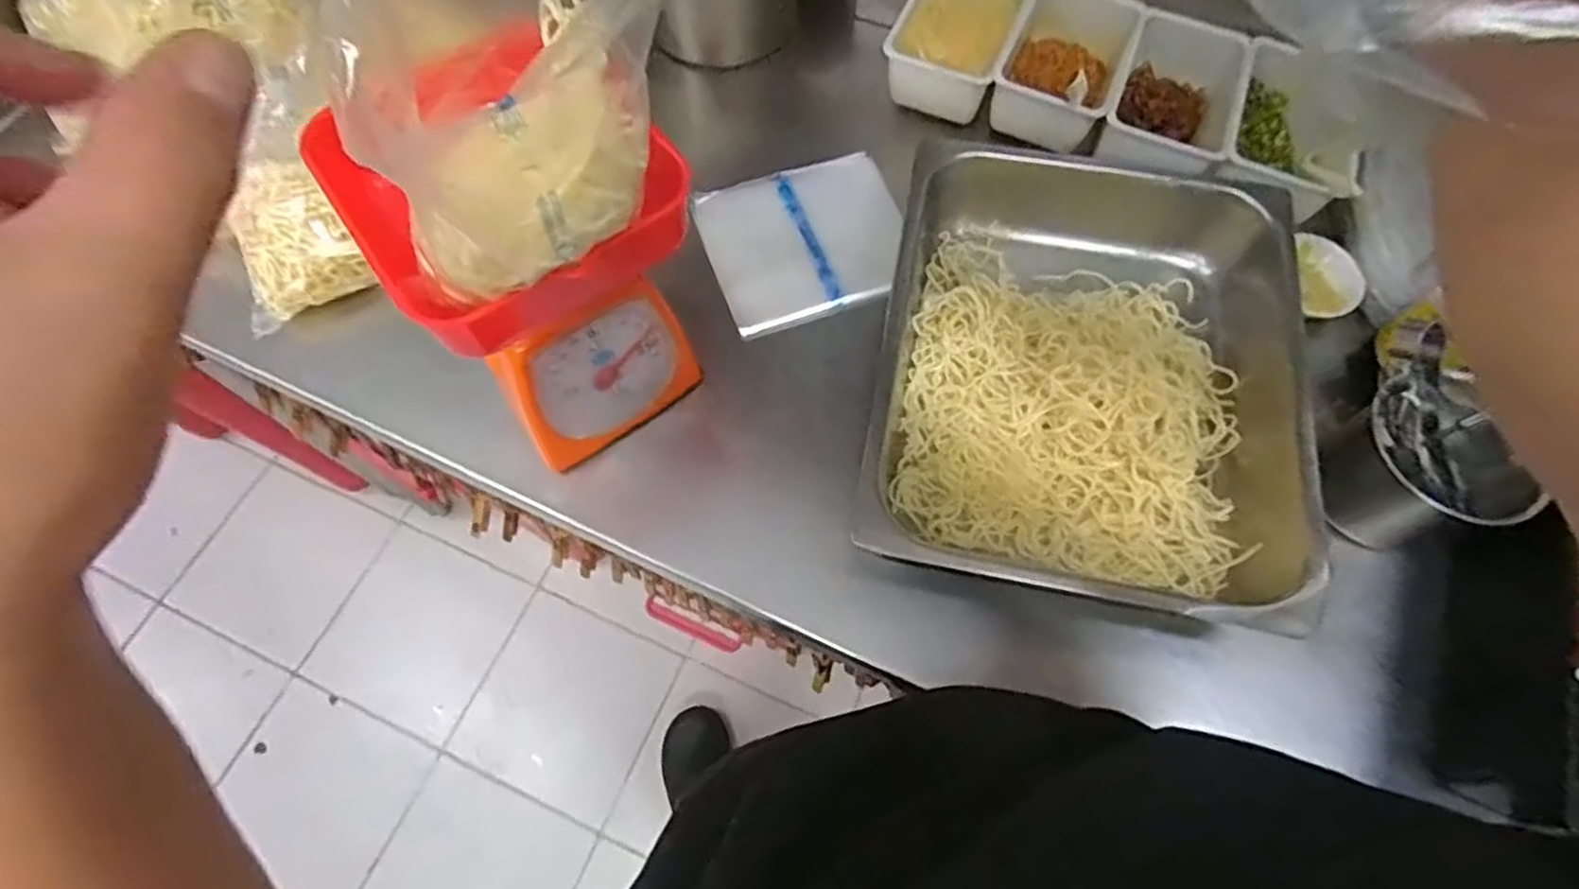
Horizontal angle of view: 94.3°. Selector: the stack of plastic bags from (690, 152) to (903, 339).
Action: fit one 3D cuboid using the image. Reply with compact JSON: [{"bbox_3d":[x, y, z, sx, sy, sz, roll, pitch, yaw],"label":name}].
[{"bbox_3d":[0.014,-0.163,0.581,0.155,0.010,0.135,-19,67,-9],"label":"stack of plastic bags"}]

